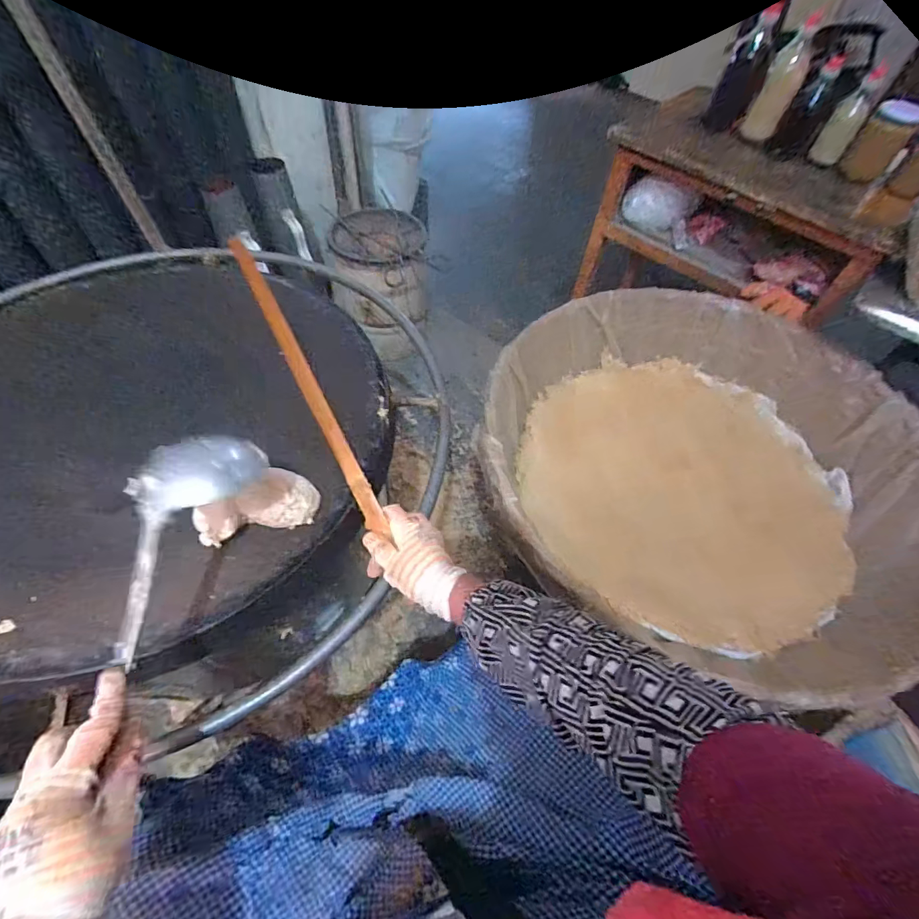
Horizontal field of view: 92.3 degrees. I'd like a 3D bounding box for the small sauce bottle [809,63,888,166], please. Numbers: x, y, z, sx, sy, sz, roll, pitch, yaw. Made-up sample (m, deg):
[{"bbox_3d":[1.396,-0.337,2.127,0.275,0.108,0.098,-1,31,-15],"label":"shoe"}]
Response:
[{"bbox_3d":[0.795,-0.700,0.902,0.058,0.148,0.043,31,61,17],"label":"small sauce bottle"}]

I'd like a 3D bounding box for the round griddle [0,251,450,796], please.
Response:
[{"bbox_3d":[-0.435,-0.041,0.577,0.794,0.070,0.669,27,59,14],"label":"round griddle"}]

